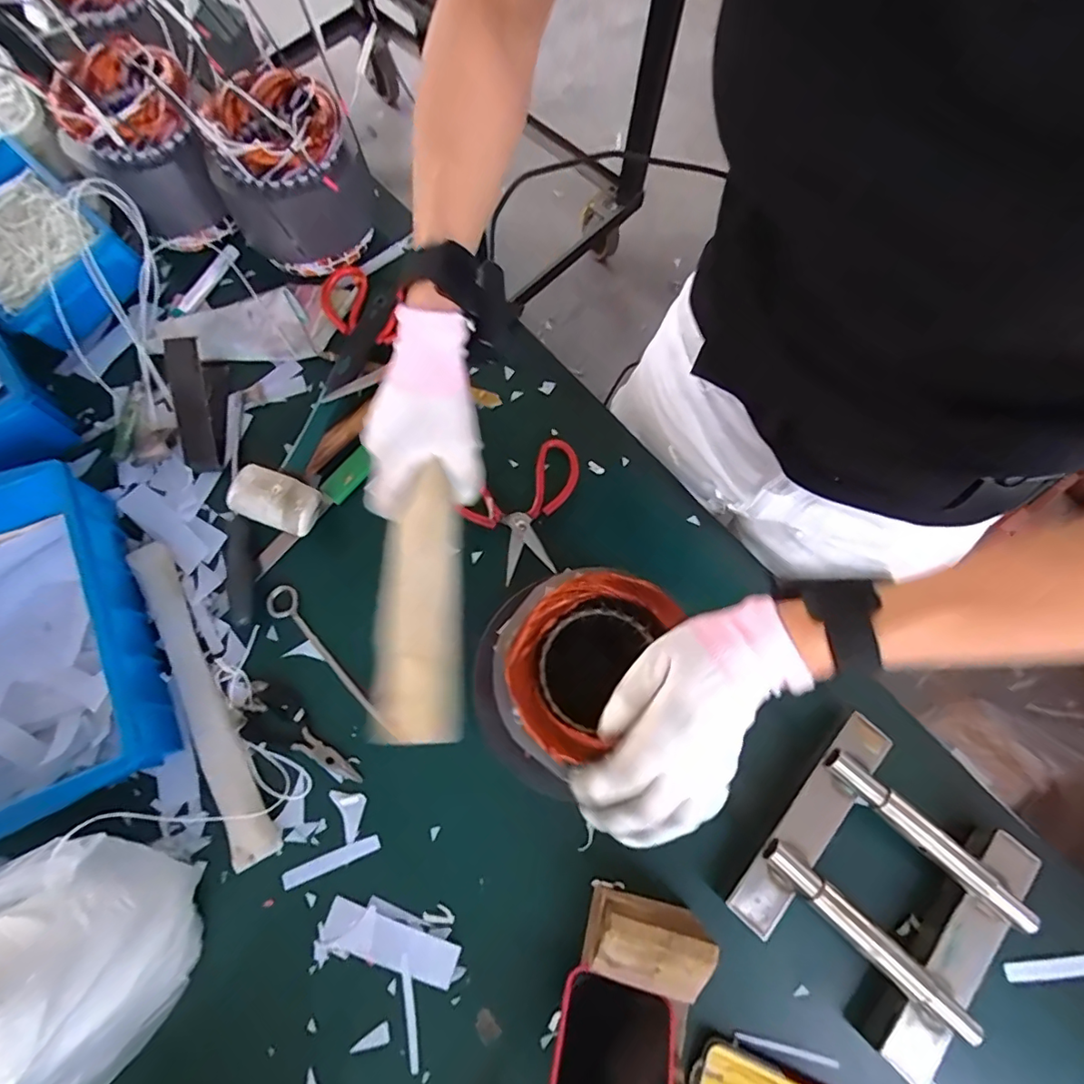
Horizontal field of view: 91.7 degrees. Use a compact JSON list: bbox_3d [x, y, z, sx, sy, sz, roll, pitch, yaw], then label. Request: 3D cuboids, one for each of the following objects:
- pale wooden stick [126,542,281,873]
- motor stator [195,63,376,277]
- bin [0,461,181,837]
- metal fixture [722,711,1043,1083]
[{"bbox_3d":[-0.303,0.134,0.465,0.032,0.021,0.296,-28,75,-9],"label":"pale wooden stick"},{"bbox_3d":[-0.266,-0.386,0.556,0.134,0.128,0.130,0,72,-1],"label":"motor stator"},{"bbox_3d":[-0.445,0.095,0.435,0.201,0.091,0.281,-23,74,-8],"label":"bin"},{"bbox_3d":[0.276,0.273,0.421,0.177,0.046,0.194,41,76,11],"label":"metal fixture"}]

